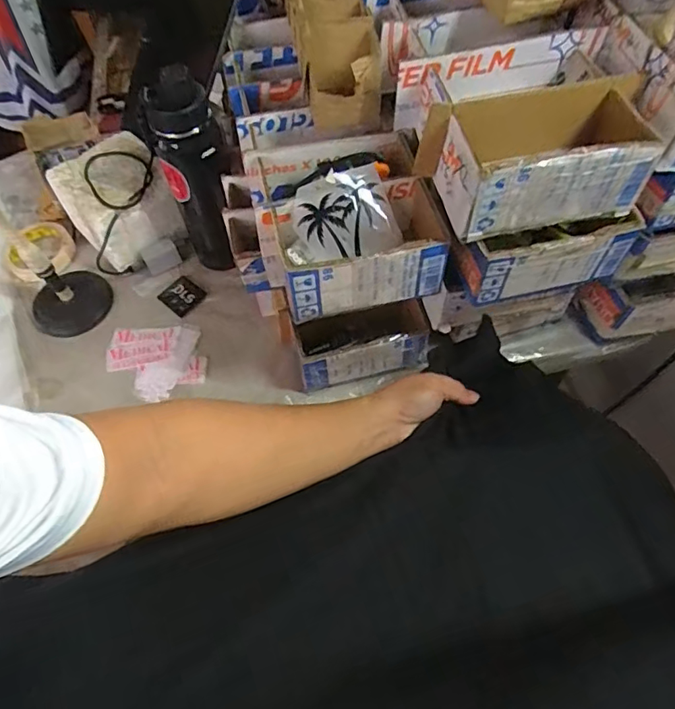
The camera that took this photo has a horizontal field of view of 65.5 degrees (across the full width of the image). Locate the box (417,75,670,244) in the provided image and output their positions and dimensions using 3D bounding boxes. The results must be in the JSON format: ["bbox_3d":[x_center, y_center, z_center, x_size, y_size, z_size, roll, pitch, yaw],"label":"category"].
[{"bbox_3d":[0.172,-0.167,0.448,0.184,0.074,0.098,-9,58,-3],"label":"box"}]

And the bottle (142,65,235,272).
[{"bbox_3d":[-0.177,-0.212,0.685,0.083,0.303,0.076,-16,59,-7],"label":"bottle"}]

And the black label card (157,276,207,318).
[{"bbox_3d":[-0.218,-0.082,0.741,0.053,0.004,0.053,40,69,17],"label":"black label card"}]

